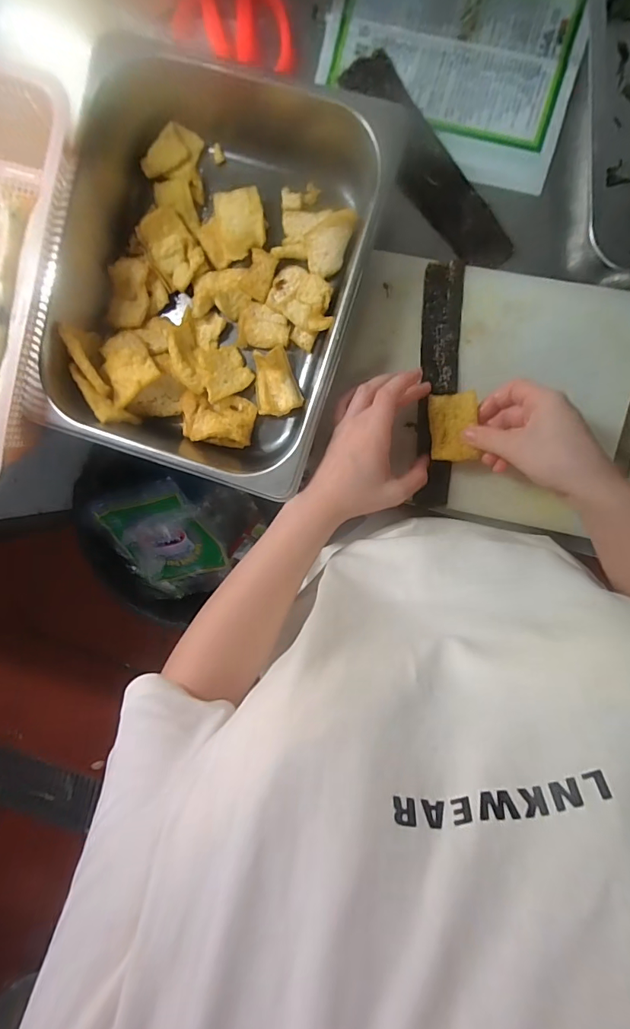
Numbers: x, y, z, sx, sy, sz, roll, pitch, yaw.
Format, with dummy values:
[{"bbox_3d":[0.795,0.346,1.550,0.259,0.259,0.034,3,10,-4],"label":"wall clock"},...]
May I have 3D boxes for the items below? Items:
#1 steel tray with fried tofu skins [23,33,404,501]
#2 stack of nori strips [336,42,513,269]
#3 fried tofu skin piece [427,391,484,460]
[{"bbox_3d":[-0.095,-0.200,0.394,0.257,0.061,0.312,18,97,3],"label":"steel tray with fried tofu skins"},{"bbox_3d":[0.098,-0.312,0.395,0.052,0.009,0.213,-36,92,8],"label":"stack of nori strips"},{"bbox_3d":[0.122,-0.077,0.392,0.040,0.007,0.059,-3,86,20],"label":"fried tofu skin piece"}]

